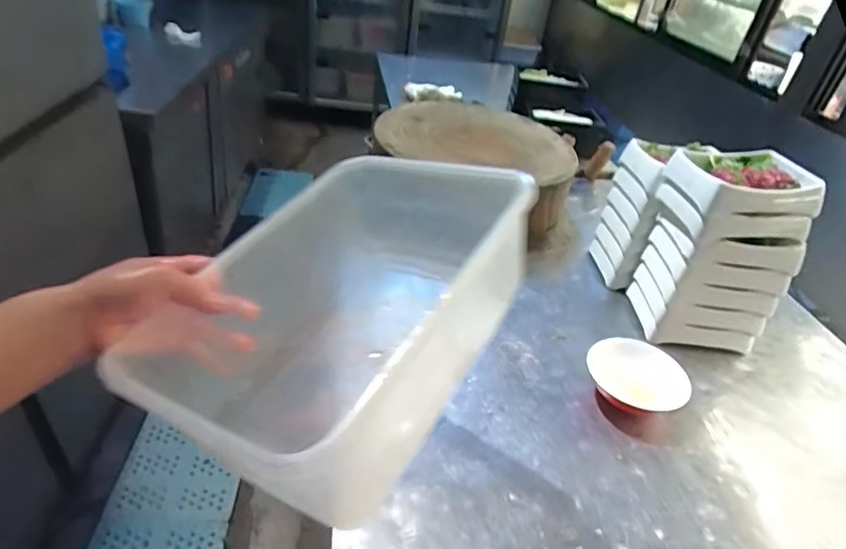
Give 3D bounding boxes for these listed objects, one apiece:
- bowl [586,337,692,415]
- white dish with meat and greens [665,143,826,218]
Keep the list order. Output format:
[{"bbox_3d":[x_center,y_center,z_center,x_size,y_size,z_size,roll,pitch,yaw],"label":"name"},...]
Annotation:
[{"bbox_3d":[0.275,0.136,0.676,0.120,0.047,0.111,5,36,-3],"label":"bowl"},{"bbox_3d":[0.432,-0.128,0.707,0.153,0.048,0.131,1,37,-12],"label":"white dish with meat and greens"}]

